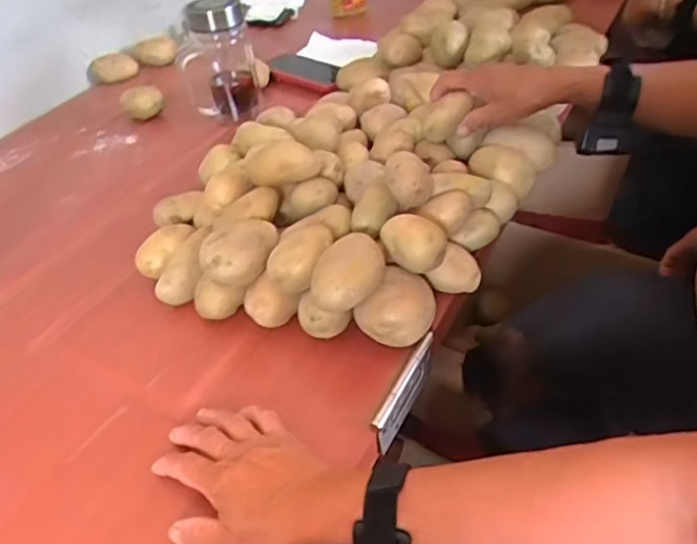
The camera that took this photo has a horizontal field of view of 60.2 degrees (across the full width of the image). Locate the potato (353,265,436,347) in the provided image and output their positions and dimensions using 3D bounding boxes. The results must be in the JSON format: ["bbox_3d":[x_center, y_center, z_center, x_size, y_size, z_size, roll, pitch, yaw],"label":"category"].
[{"bbox_3d":[0.044,0.035,0.516,0.062,0.061,0.056,11,45,19],"label":"potato"}]

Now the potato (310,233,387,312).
[{"bbox_3d":[0.003,-0.001,0.491,0.044,0.034,0.065,25,51,31],"label":"potato"}]

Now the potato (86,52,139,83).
[{"bbox_3d":[-0.410,-0.356,1.046,0.082,0.035,0.043,-11,42,-5],"label":"potato"}]

